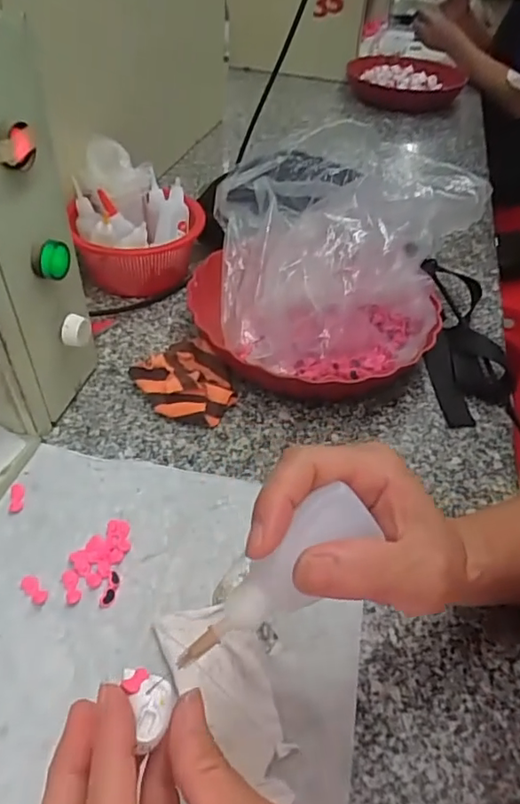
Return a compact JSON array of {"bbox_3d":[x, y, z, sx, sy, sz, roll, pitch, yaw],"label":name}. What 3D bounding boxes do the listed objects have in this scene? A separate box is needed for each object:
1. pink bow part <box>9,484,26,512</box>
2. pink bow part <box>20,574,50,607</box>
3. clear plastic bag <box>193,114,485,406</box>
[{"bbox_3d":[-0.185,0.072,0.421,0.010,0.004,0.026,-4,45,-9],"label":"pink bow part"},{"bbox_3d":[-0.151,0.125,0.368,0.025,0.004,0.011,33,51,26],"label":"pink bow part"},{"bbox_3d":[0.073,-0.169,0.578,0.256,0.133,0.381,19,46,15],"label":"clear plastic bag"}]

